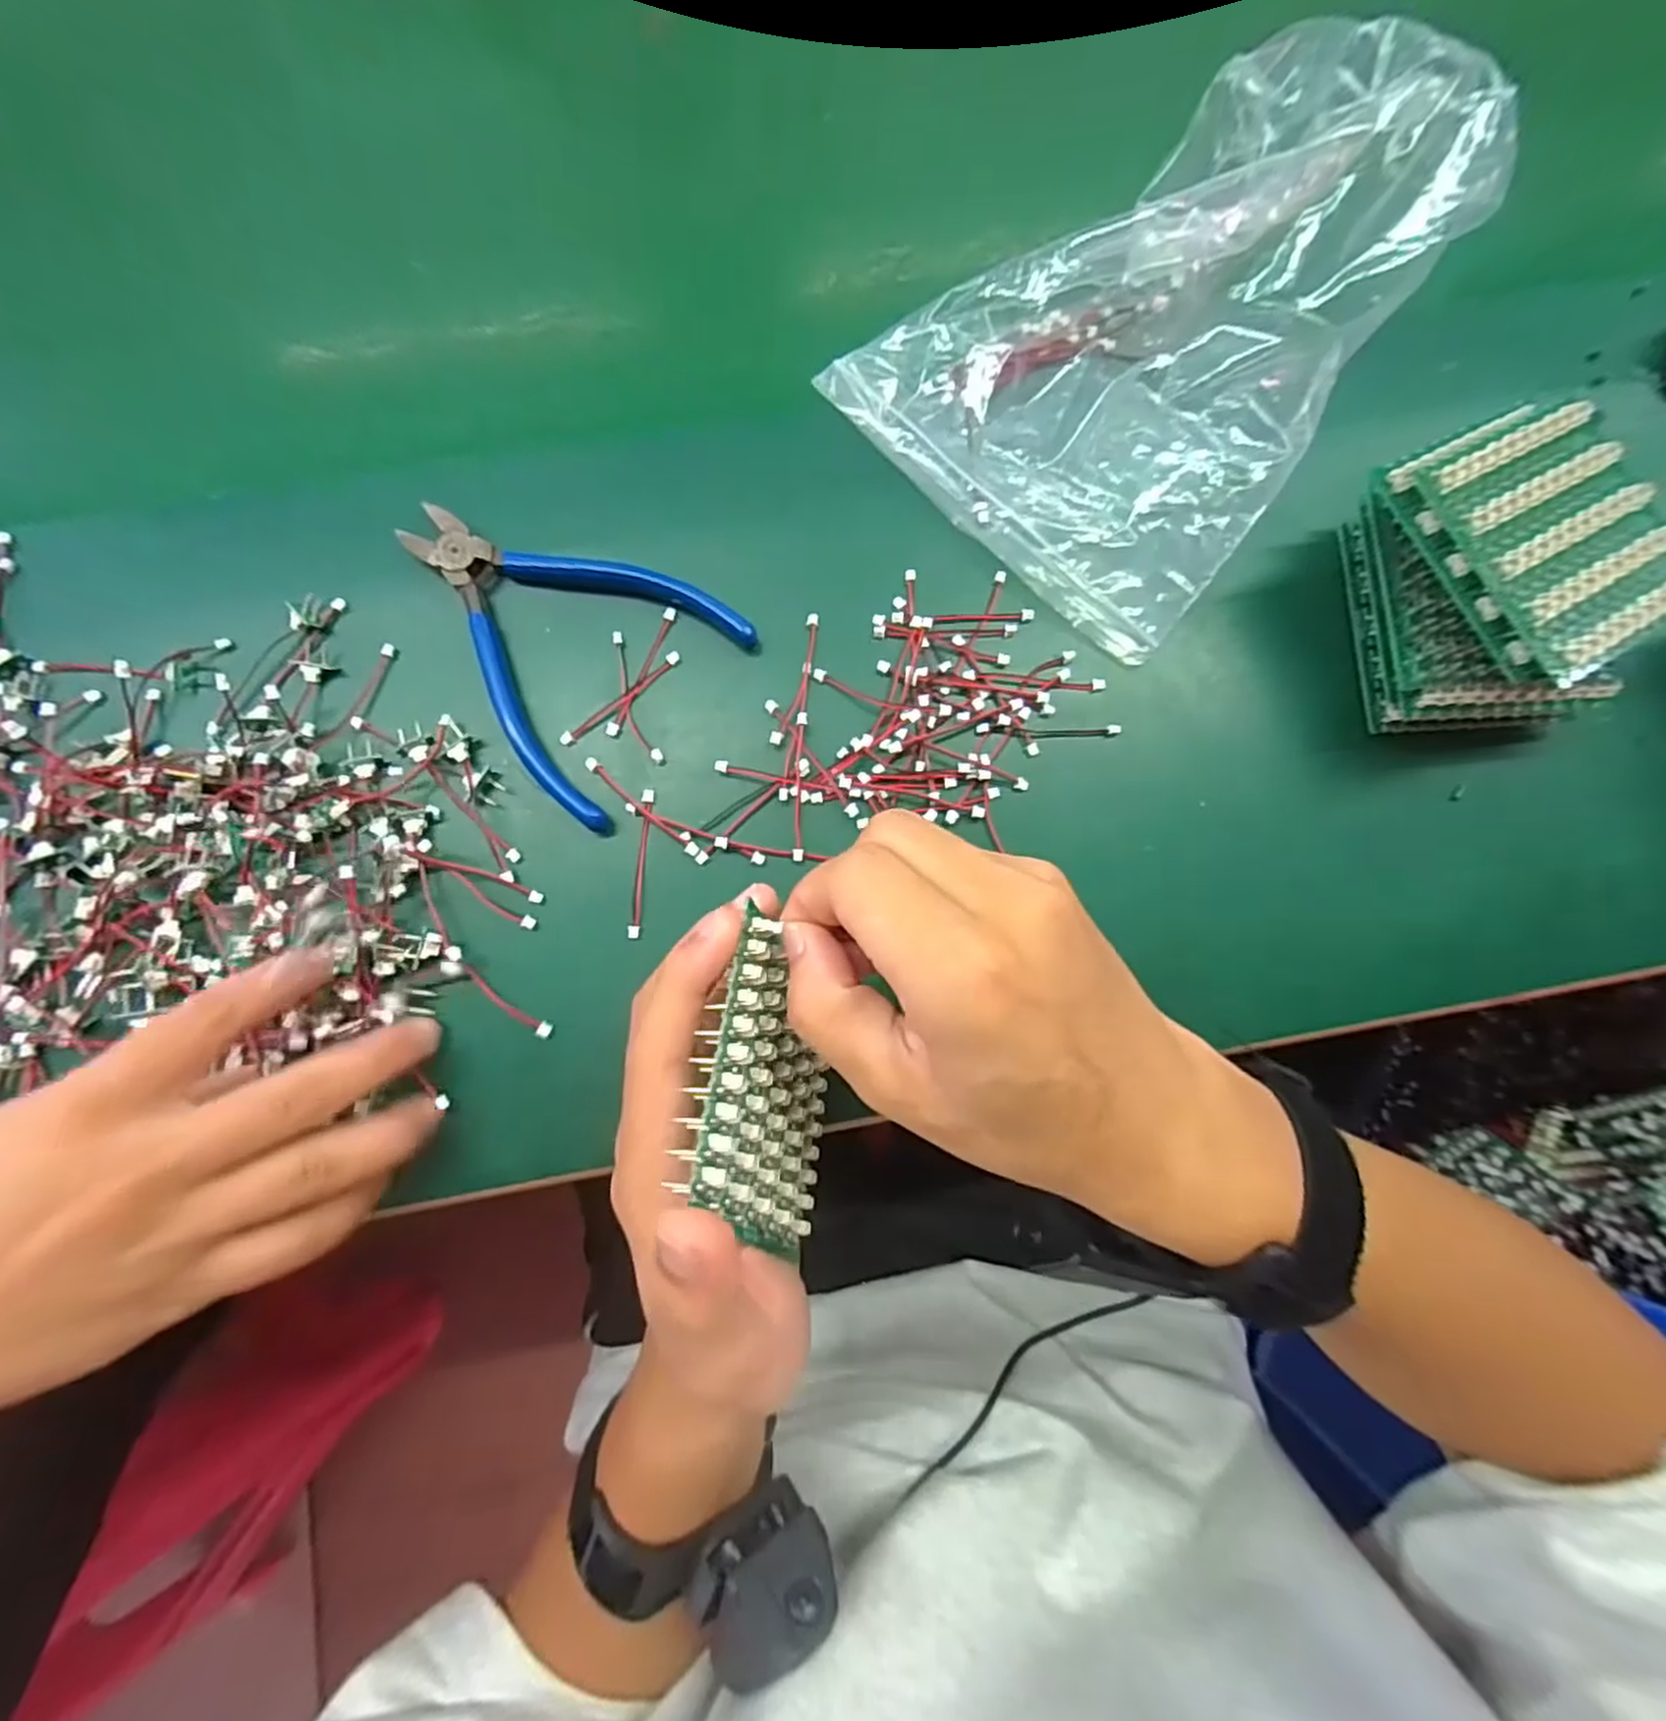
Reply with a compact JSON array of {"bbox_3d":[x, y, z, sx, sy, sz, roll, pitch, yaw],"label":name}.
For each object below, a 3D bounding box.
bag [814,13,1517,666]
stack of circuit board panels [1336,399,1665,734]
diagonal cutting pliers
[{"bbox_3d":[0.126,-0.223,0.299,0.175,0.082,0.220,38,83,5],"label":"bag"},{"bbox_3d":[0.252,-0.104,0.286,0.096,0.056,0.106,-19,82,-3],"label":"stack of circuit board panels"},{"bbox_3d":[-0.116,-0.092,0.306,0.135,0.015,0.101,37,83,5],"label":"diagonal cutting pliers"}]

